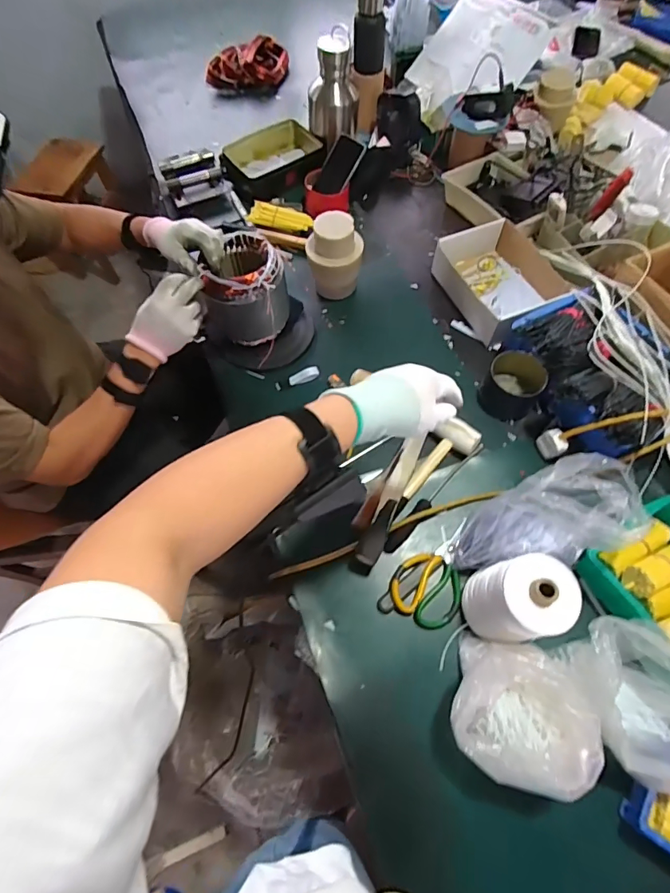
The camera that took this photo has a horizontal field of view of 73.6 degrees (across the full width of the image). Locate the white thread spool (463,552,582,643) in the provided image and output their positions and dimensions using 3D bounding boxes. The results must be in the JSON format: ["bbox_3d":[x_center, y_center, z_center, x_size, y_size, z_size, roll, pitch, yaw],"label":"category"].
[{"bbox_3d":[0.244,0.204,0.600,0.106,0.158,0.102,-1,63,2],"label":"white thread spool"}]

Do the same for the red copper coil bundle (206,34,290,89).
[{"bbox_3d":[-0.263,-1.146,1.342,0.248,0.078,0.092,-8,63,-2],"label":"red copper coil bundle"}]

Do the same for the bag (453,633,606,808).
[{"bbox_3d":[0.236,0.332,0.568,0.174,0.112,0.162,11,64,7],"label":"bag"}]

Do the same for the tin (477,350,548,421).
[{"bbox_3d":[0.331,-0.115,0.835,0.101,0.085,0.120,31,68,16],"label":"tin"}]

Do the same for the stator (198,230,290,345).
[{"bbox_3d":[-0.174,-0.291,0.856,0.158,0.159,0.140,-15,64,-6],"label":"stator"}]

